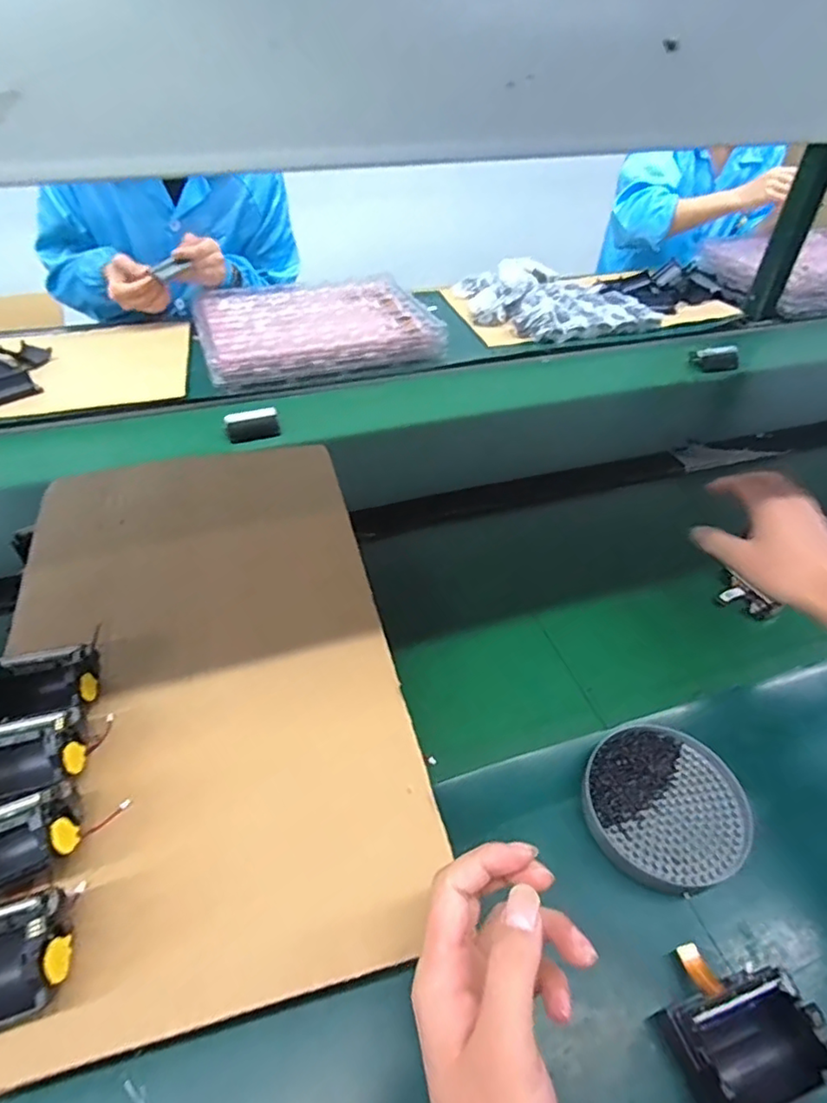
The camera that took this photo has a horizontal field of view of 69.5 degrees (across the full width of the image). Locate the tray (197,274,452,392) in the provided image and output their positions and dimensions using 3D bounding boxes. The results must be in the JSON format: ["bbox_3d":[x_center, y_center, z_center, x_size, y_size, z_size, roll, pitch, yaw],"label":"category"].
[{"bbox_3d":[-0.171,-0.394,1.027,0.379,0.049,0.316,-14,46,-16],"label":"tray"}]

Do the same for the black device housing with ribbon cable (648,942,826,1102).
[{"bbox_3d":[0.188,0.269,0.344,0.082,0.045,0.075,-14,47,-17],"label":"black device housing with ribbon cable"}]

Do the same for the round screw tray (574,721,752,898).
[{"bbox_3d":[0.184,0.189,0.445,0.116,0.025,0.113,1,44,-1],"label":"round screw tray"}]

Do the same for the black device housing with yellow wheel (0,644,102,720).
[{"bbox_3d":[-0.273,0.098,0.437,0.072,0.042,0.054,-6,45,-8],"label":"black device housing with yellow wheel"}]

